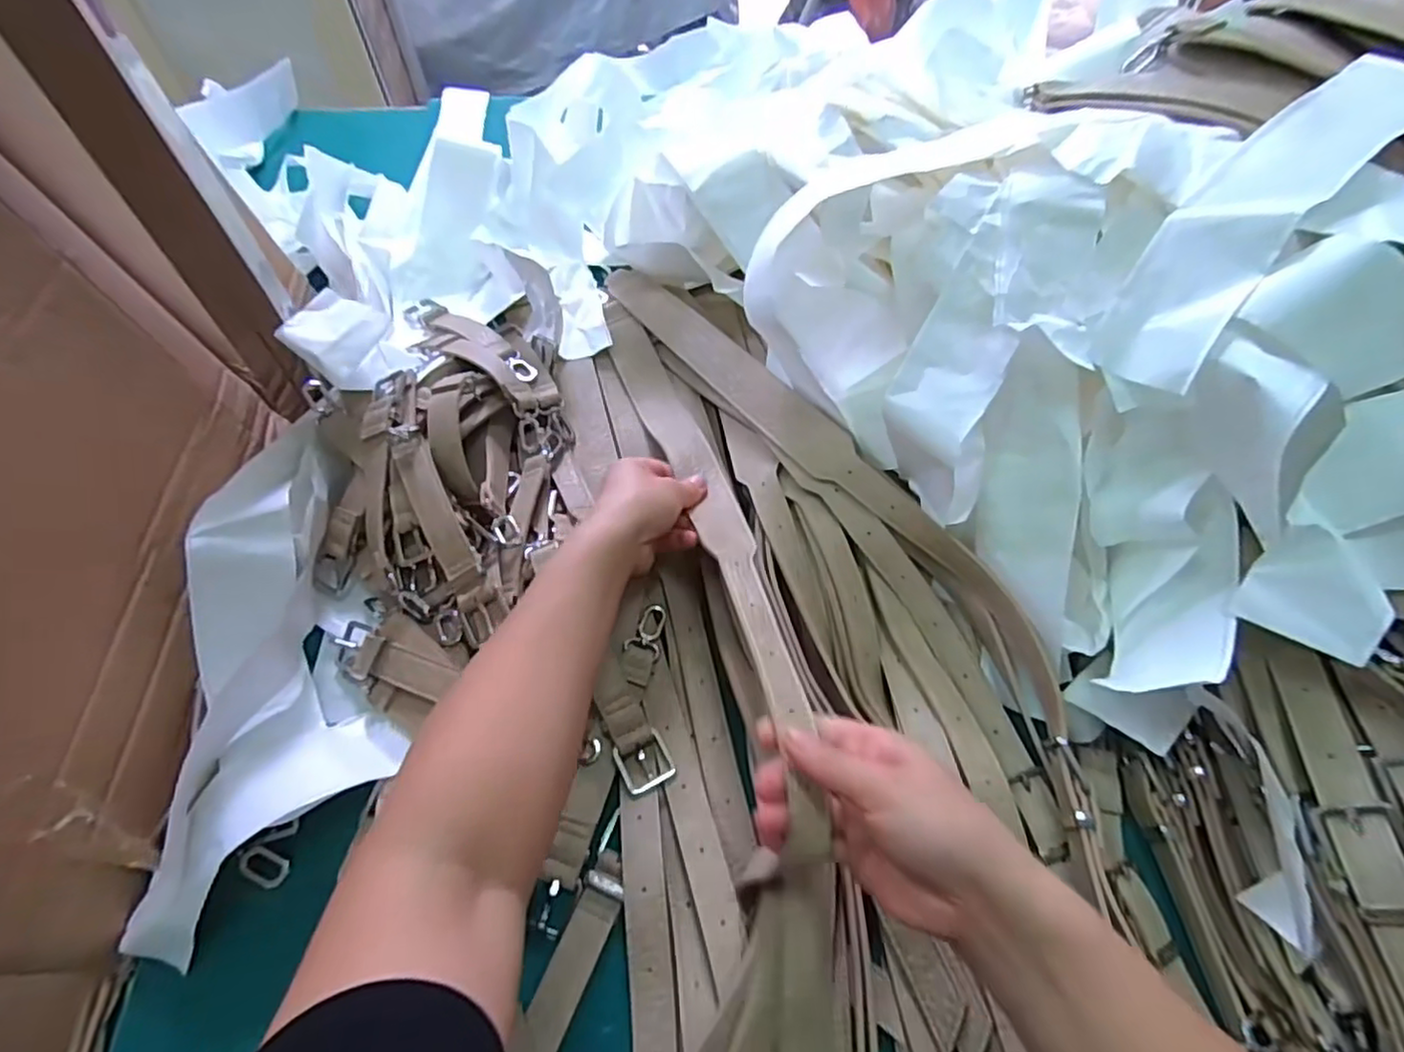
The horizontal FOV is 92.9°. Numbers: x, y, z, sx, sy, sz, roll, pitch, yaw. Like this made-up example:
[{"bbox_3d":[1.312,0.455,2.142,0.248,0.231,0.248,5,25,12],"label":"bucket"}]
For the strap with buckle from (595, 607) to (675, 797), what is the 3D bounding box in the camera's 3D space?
[{"bbox_3d":[-0.045,0.110,0.444,0.044,0.026,0.122,-4,58,-3],"label":"strap with buckle"}]

